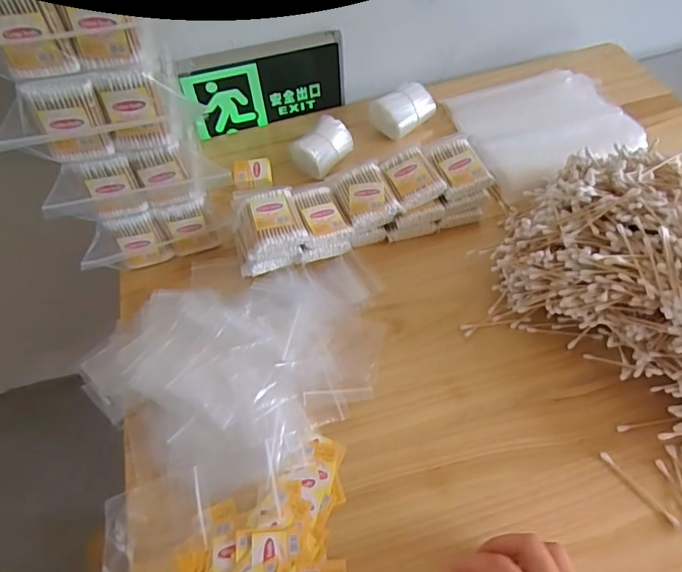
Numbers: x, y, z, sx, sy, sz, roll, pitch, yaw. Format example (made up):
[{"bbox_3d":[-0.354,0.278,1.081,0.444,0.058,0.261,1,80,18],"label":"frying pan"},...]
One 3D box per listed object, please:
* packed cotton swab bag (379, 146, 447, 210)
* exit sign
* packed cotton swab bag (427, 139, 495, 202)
[{"bbox_3d":[0.080,-0.127,0.576,0.057,0.012,0.079,-22,61,-3],"label":"packed cotton swab bag"},{"bbox_3d":[-0.102,-0.276,0.699,0.215,0.113,0.020,-16,54,-6],"label":"exit sign"},{"bbox_3d":[0.137,-0.139,0.586,0.056,0.016,0.074,-17,61,-2],"label":"packed cotton swab bag"}]

